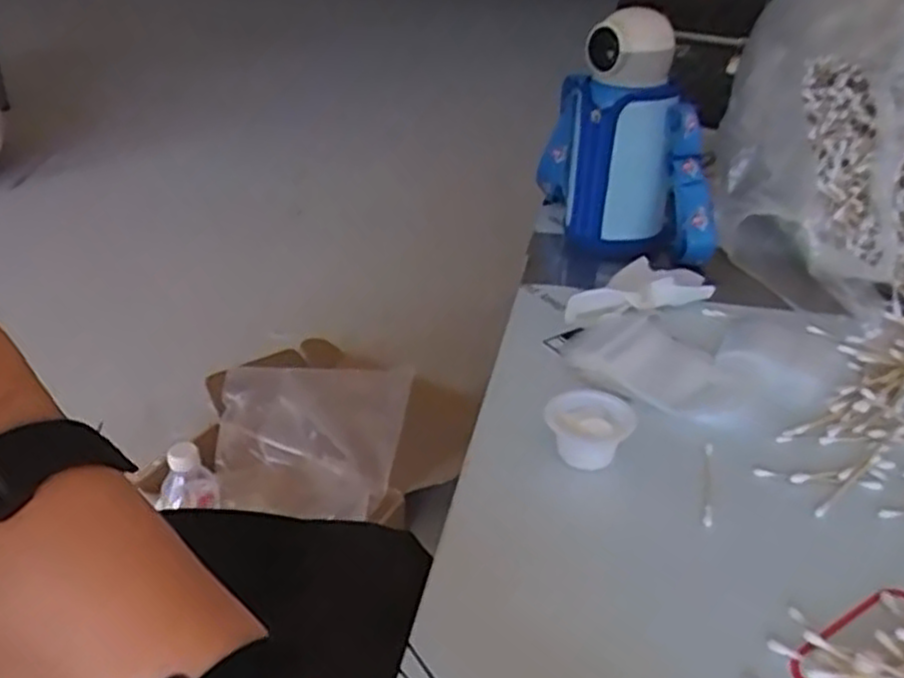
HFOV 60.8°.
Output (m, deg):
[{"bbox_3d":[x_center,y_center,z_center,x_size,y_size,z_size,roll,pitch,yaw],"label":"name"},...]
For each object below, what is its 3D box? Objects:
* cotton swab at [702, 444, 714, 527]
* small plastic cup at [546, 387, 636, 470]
[{"bbox_3d":[0.153,0.086,0.458,0.006,0.004,0.068,7,35,15],"label":"cotton swab"},{"bbox_3d":[0.085,0.054,0.478,0.046,0.032,0.046,0,31,0],"label":"small plastic cup"}]

